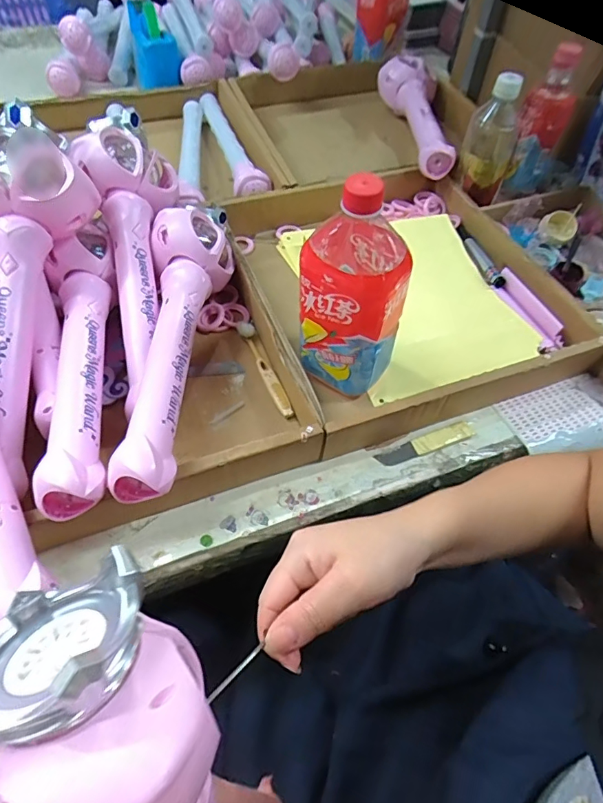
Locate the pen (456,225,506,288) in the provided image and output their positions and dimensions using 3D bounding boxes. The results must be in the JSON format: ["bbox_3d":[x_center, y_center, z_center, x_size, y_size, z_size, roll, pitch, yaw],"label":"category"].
[{"bbox_3d":[0.240,-0.201,0.645,0.015,0.015,0.124,-13,58,-12],"label":"pen"}]

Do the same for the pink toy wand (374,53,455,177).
[{"bbox_3d":[0.189,-0.470,0.774,0.083,0.054,0.331,-1,56,-4],"label":"pink toy wand"}]

